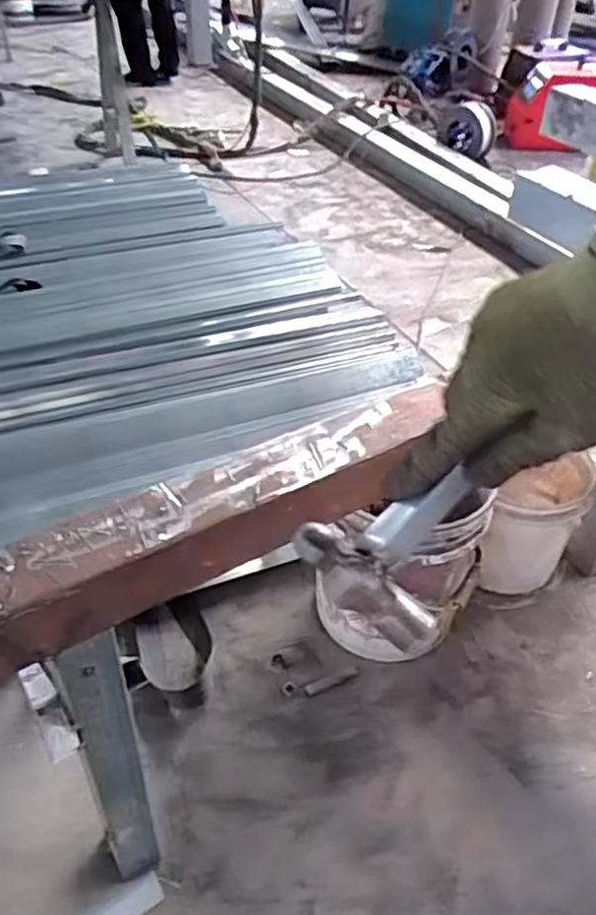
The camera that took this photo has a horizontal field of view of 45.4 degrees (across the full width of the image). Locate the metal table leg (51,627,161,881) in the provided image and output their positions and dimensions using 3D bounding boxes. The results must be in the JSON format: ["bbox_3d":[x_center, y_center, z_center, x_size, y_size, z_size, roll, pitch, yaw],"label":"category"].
[{"bbox_3d":[-0.210,0.371,0.837,0.068,0.529,0.051,-17,45,-23],"label":"metal table leg"}]

